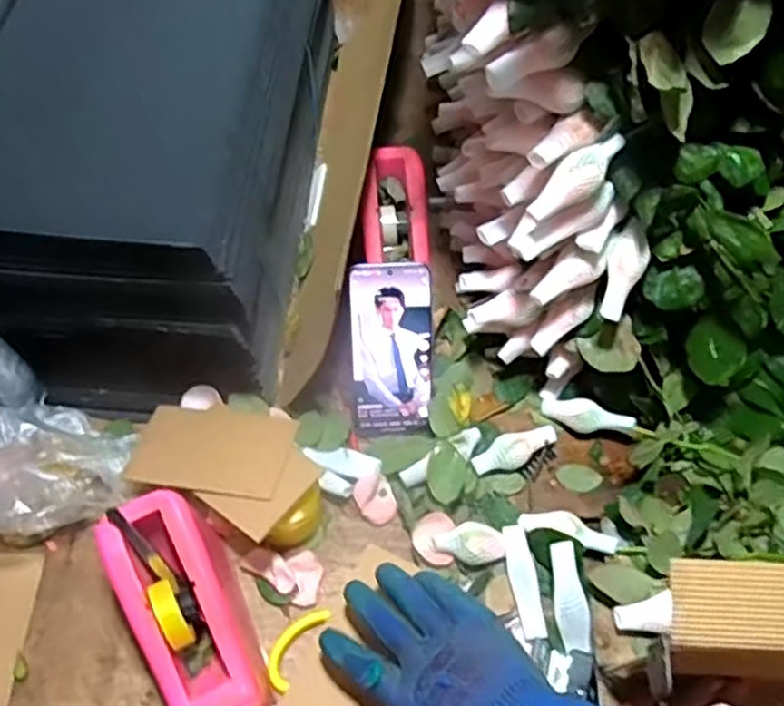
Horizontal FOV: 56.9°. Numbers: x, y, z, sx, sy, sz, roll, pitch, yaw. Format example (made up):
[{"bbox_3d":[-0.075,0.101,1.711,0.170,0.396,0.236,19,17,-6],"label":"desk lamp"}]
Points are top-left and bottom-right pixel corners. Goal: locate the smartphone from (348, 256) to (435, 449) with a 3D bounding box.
[{"bbox_3d":[-0.001,0.000,0.653,0.073,0.161,0.012,-1,18,-1],"label":"smartphone"}]

